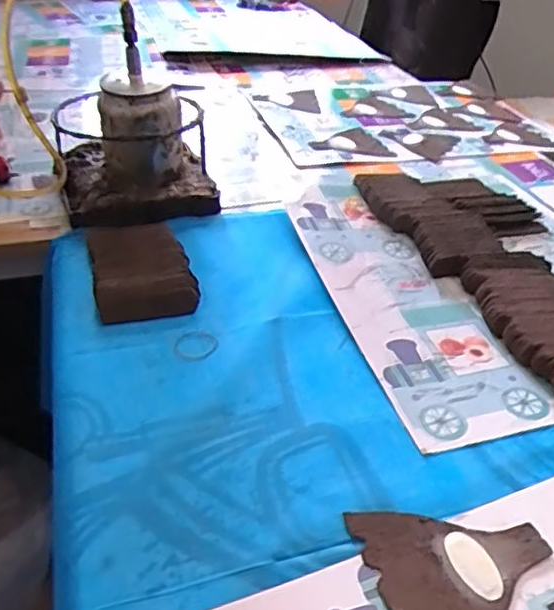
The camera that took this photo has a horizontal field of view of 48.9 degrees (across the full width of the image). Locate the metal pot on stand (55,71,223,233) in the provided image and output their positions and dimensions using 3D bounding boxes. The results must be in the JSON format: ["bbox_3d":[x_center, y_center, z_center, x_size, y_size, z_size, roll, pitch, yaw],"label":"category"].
[{"bbox_3d":[-0.187,-0.203,0.792,0.192,0.153,0.172,-11,39,-17],"label":"metal pot on stand"}]

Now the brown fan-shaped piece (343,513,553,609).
[{"bbox_3d":[0.130,0.180,0.420,0.125,0.004,0.121,-13,39,-19],"label":"brown fan-shaped piece"}]

